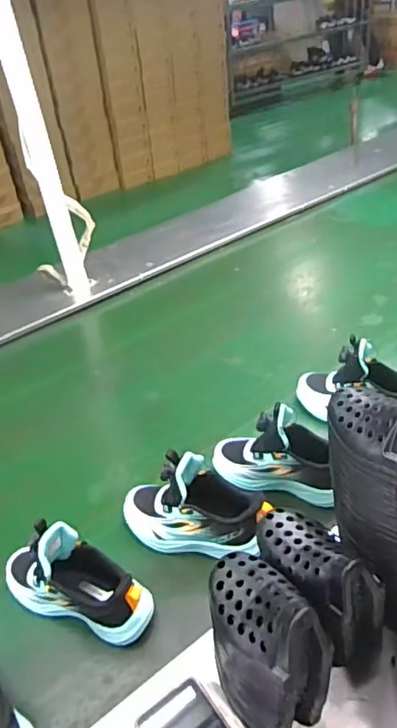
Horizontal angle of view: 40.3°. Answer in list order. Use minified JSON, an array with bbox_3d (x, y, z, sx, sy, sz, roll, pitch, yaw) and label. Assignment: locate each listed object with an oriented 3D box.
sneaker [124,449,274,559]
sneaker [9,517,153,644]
[{"bbox_3d":[-0.009,0.177,0.696,0.198,0.105,0.085,8,40,19],"label":"sneaker"},{"bbox_3d":[-0.150,0.243,0.640,0.194,0.113,0.078,10,41,21],"label":"sneaker"}]

